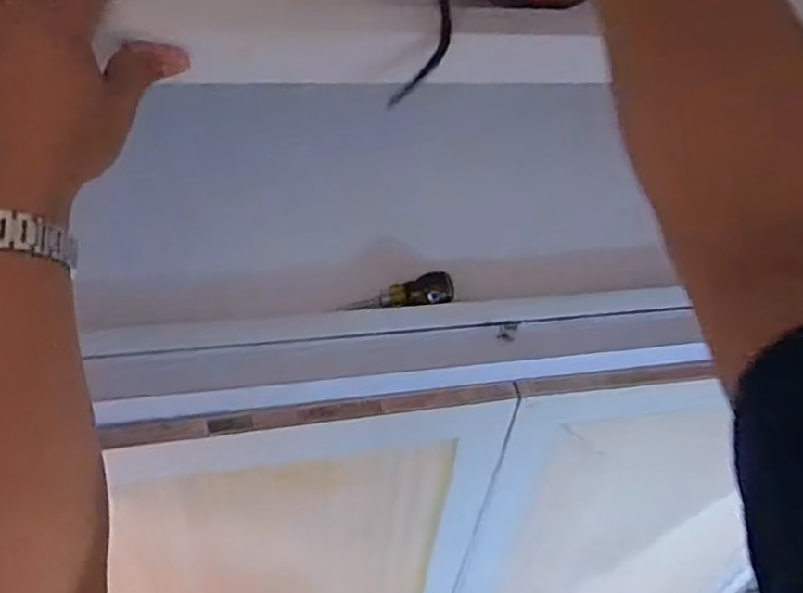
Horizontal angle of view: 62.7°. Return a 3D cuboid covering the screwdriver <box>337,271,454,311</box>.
[{"bbox_3d":[-0.003,0.000,0.604,0.102,0.024,0.023,-12,45,-1],"label":"screwdriver"}]

